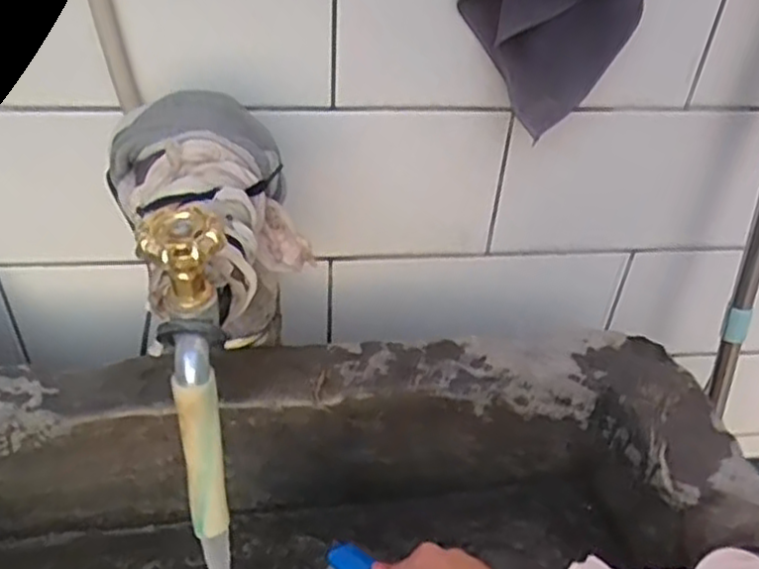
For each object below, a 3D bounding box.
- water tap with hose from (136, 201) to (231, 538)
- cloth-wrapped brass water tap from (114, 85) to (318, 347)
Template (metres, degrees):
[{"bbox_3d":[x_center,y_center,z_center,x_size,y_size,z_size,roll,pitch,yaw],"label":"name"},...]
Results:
[{"bbox_3d":[-0.105,0.052,0.435,0.043,0.194,0.080,-12,41,-19],"label":"water tap with hose"},{"bbox_3d":[-0.111,-0.049,0.509,0.130,0.107,0.242,-8,40,-15],"label":"cloth-wrapped brass water tap"}]

